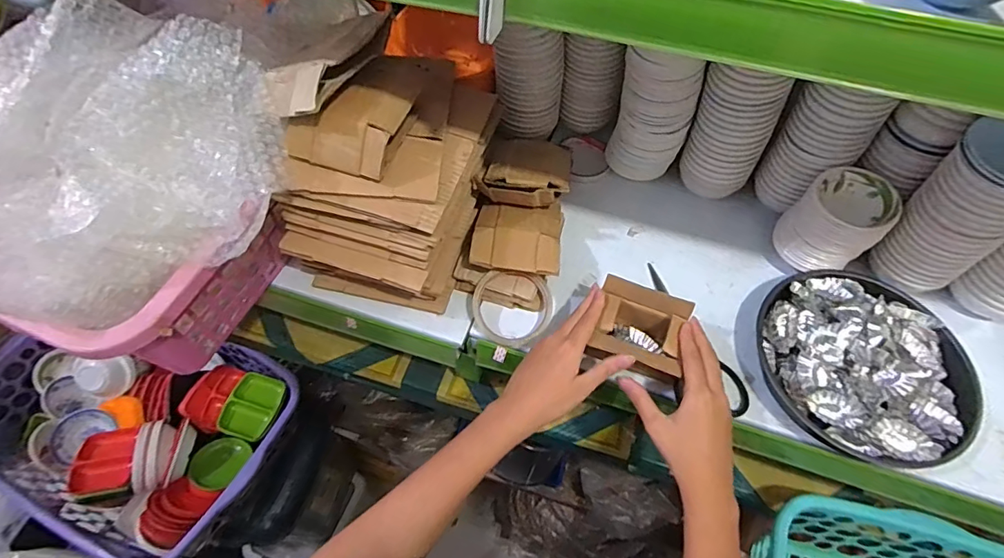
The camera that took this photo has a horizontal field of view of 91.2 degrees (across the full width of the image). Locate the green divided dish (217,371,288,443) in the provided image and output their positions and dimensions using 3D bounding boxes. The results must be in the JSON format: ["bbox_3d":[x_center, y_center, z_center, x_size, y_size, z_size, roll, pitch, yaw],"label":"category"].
[{"bbox_3d":[-0.397,0.204,0.788,0.088,0.020,0.097,14,59,8],"label":"green divided dish"}]

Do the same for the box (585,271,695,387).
[{"bbox_3d":[0.141,0.059,0.514,0.087,0.043,0.093,18,60,10],"label":"box"}]

